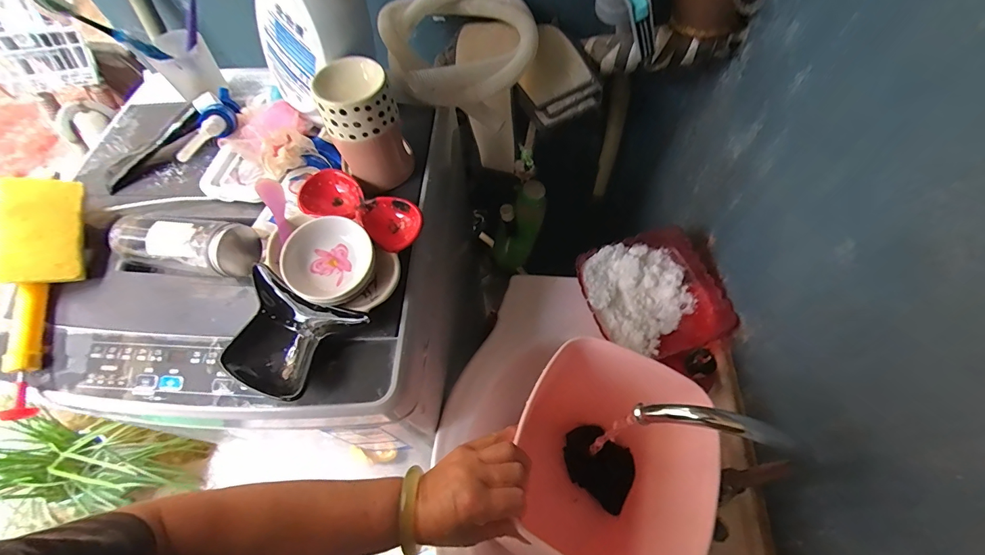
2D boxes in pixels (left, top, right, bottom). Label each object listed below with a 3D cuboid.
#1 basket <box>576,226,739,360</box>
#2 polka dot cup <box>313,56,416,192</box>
[{"bbox_3d":[0.251,0.030,0.656,0.197,0.060,0.195,-20,61,-10],"label":"basket"},{"bbox_3d":[-0.142,-0.165,0.474,0.076,0.142,0.074,-1,60,1],"label":"polka dot cup"}]

